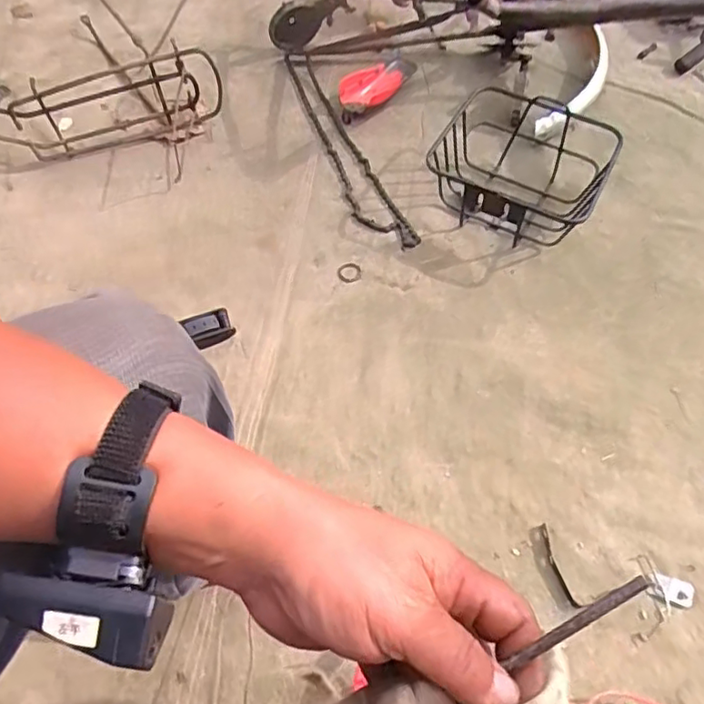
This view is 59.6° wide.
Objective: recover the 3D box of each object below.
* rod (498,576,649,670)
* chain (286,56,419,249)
[{"bbox_3d":[0.095,0.115,0.260,0.067,0.004,0.006,-37,64,8],"label":"rod"},{"bbox_3d":[-0.024,-0.363,1.072,0.077,0.039,0.485,-23,62,-12],"label":"chain"}]

